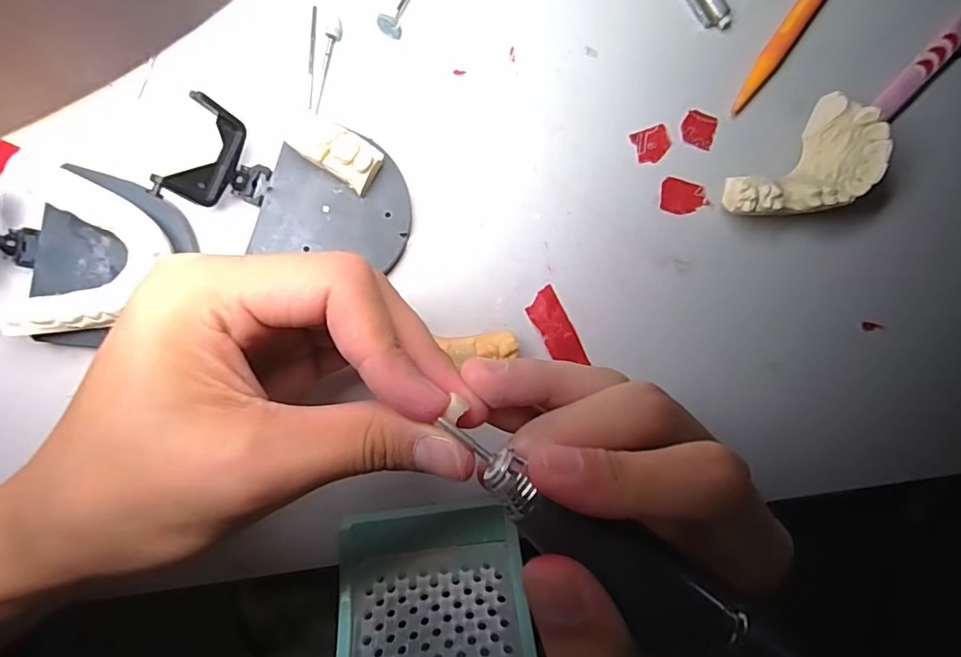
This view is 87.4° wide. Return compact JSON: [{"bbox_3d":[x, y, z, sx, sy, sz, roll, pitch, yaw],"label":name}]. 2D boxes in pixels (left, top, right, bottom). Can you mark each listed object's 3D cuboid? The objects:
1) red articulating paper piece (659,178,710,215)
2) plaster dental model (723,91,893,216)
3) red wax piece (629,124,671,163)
[{"bbox_3d":[0.093,-0.060,0.228,0.023,0.004,0.016,9,93,-4],"label":"red articulating paper piece"},{"bbox_3d":[0.138,-0.064,0.219,0.064,0.029,0.038,-41,95,0],"label":"plaster dental model"},{"bbox_3d":[0.078,-0.083,0.227,0.016,0.004,0.015,-20,94,-2],"label":"red wax piece"}]

